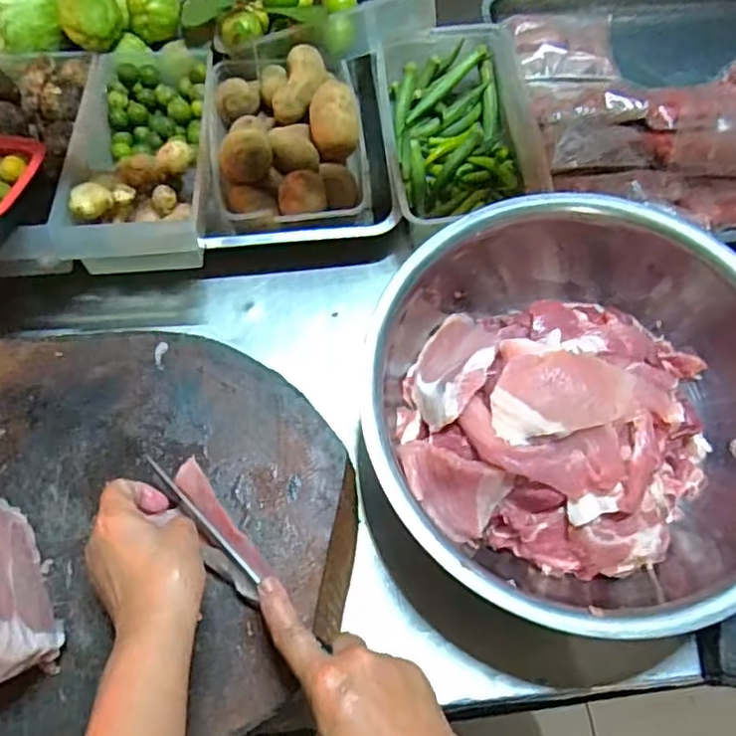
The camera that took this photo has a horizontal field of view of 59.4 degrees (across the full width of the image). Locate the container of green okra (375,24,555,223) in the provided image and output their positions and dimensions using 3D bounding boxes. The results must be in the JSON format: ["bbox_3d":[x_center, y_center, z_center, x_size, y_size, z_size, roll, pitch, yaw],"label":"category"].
[{"bbox_3d":[0.096,-0.267,0.727,0.159,0.058,0.251,-6,70,-4],"label":"container of green okra"}]

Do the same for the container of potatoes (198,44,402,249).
[{"bbox_3d":[-0.082,-0.249,0.706,0.181,0.095,0.235,-6,70,-4],"label":"container of potatoes"}]

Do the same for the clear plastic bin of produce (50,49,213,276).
[{"bbox_3d":[-0.232,-0.233,0.679,0.129,0.070,0.310,-5,56,-4],"label":"clear plastic bin of produce"}]

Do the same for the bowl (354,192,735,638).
[{"bbox_3d":[0.178,0.028,0.599,0.360,0.151,0.395,1,69,-1],"label":"bowl"}]

